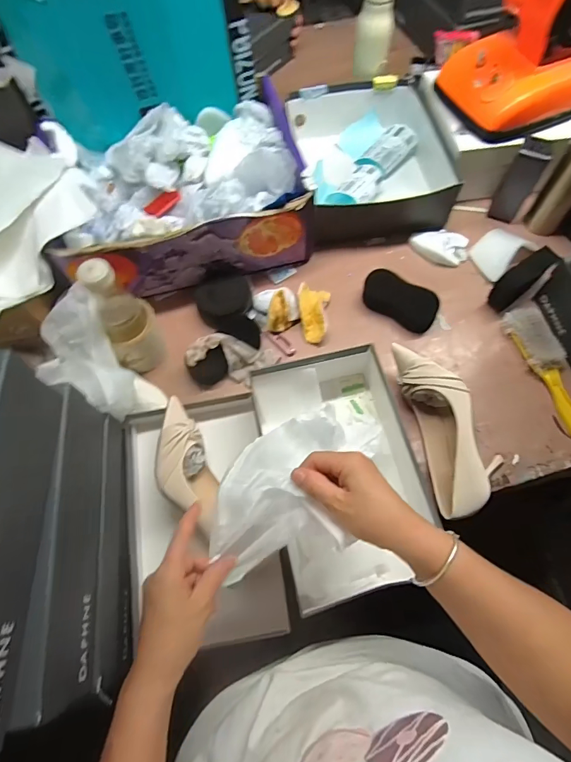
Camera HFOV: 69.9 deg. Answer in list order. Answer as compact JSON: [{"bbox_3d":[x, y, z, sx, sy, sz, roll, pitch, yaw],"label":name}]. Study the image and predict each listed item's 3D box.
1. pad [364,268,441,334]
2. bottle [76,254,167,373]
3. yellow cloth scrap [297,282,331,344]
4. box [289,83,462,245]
[{"bbox_3d":[0.188,-0.133,0.672,0.127,0.037,0.059,31,71,14],"label":"pad"},{"bbox_3d":[-0.225,-0.083,0.589,0.068,0.191,0.073,-11,66,-3],"label":"bottle"},{"bbox_3d":[0.047,-0.111,0.668,0.050,0.034,0.094,0,66,2],"label":"yellow cloth scrap"},{"bbox_3d":[0.158,-0.418,0.781,0.264,0.096,0.322,-5,66,0],"label":"box"}]

